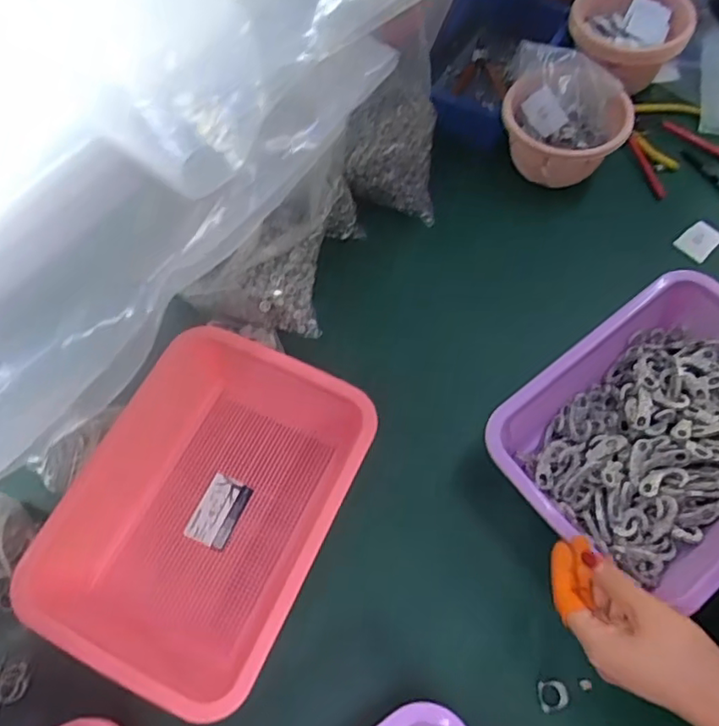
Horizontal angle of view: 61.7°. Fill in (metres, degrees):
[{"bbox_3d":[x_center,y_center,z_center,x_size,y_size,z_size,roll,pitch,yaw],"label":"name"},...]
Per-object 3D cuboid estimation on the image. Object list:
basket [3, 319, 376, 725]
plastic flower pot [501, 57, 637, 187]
[{"bbox_3d":[-0.139,0.137,0.581,0.230,0.092,0.315,20,66,12],"label":"basket"},{"bbox_3d":[0.259,-0.299,0.768,0.152,0.098,0.133,35,70,18],"label":"plastic flower pot"}]

